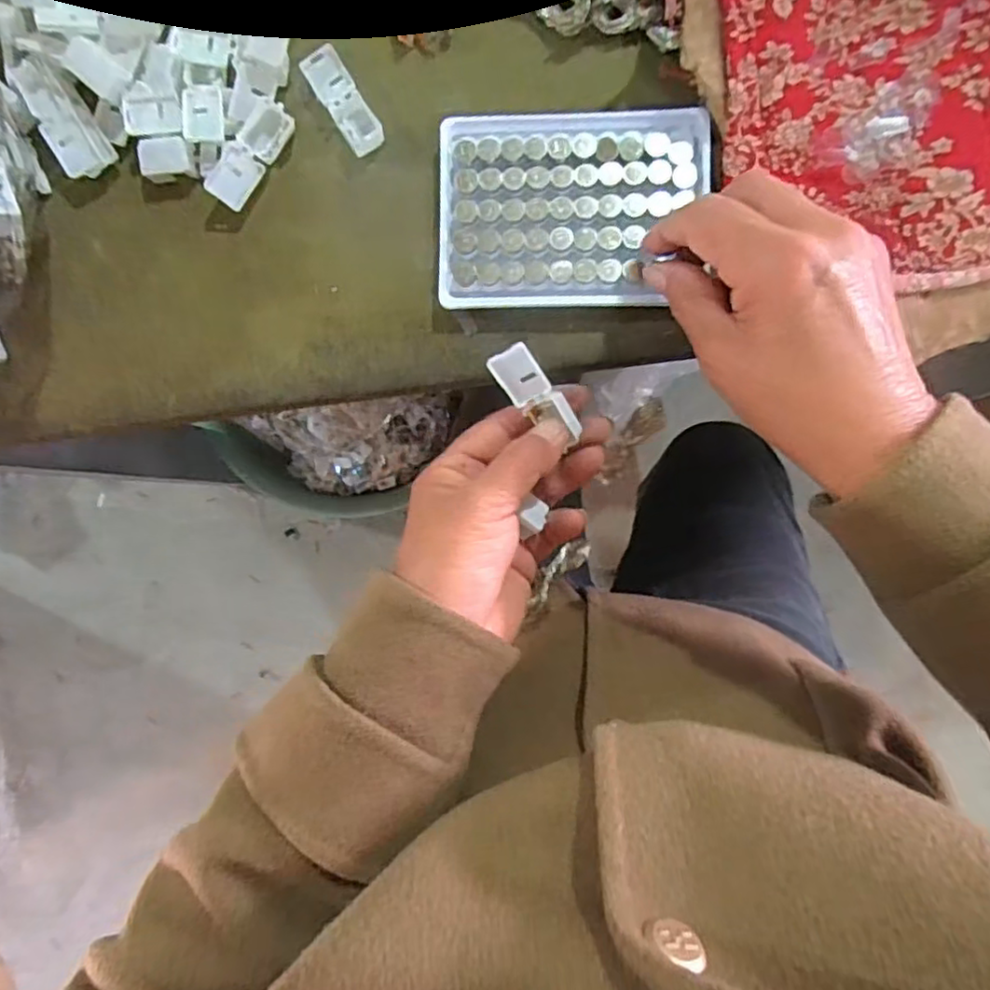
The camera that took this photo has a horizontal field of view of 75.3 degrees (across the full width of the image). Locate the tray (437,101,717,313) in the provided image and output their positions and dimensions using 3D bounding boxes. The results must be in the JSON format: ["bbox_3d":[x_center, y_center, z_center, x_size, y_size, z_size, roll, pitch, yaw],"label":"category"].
[{"bbox_3d":[0.037,-0.139,0.310,0.126,0.009,0.095,0,89,4],"label":"tray"}]

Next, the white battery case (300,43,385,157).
[{"bbox_3d":[-0.076,-0.198,0.322,0.019,0.007,0.054,-32,87,3],"label":"white battery case"}]

